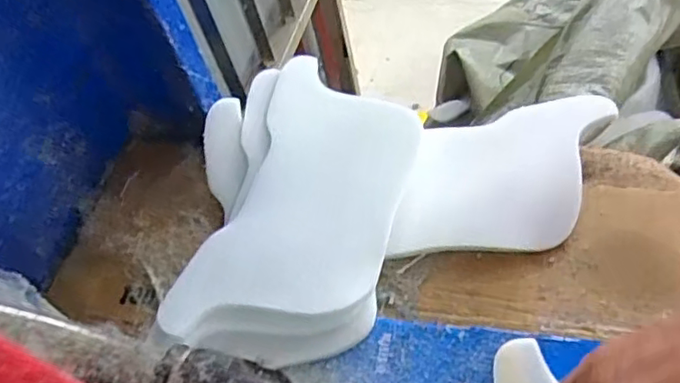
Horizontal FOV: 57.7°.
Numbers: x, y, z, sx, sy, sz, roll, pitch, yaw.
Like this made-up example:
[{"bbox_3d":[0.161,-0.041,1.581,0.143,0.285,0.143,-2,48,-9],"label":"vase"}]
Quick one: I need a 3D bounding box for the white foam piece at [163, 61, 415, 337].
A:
[{"bbox_3d":[-0.023,0.004,0.473,0.132,0.020,0.244,11,57,18],"label":"white foam piece"}]

